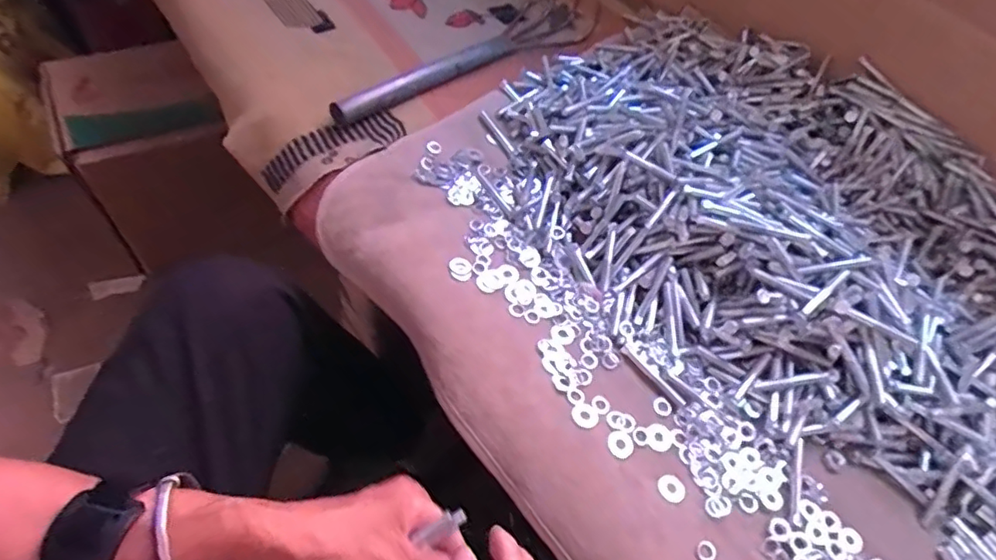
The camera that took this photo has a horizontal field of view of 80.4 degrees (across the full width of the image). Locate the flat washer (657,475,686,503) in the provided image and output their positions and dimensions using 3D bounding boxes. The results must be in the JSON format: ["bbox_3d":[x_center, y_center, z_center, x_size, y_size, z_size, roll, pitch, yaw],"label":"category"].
[{"bbox_3d":[0.114,0.135,0.383,0.017,0.004,0.018,5,55,-7],"label":"flat washer"}]

